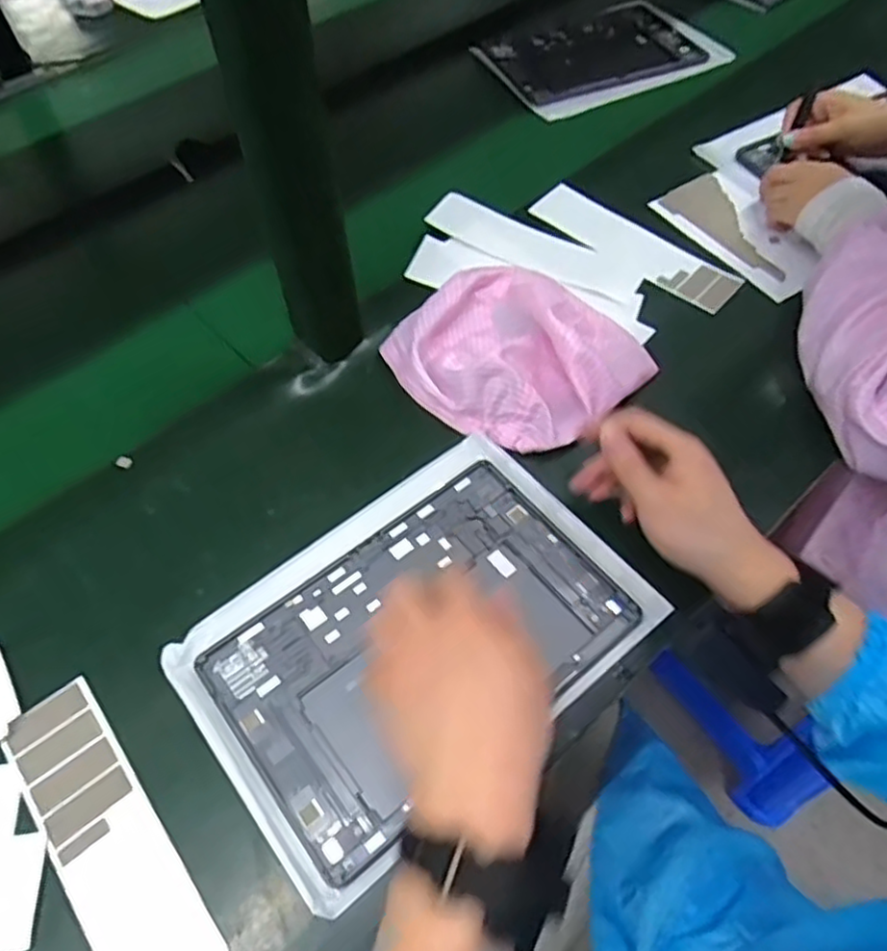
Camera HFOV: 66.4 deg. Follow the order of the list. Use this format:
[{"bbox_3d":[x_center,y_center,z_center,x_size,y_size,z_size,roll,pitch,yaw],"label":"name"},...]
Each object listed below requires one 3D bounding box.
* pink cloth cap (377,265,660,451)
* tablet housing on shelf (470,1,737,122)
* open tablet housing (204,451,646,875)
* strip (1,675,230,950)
[{"bbox_3d":[0.068,-0.109,0.581,0.186,0.046,0.184,-1,56,1],"label":"pink cloth cap"},{"bbox_3d":[0.205,-0.569,0.909,0.306,0.018,0.226,-26,59,-15],"label":"tablet housing on shelf"},{"bbox_3d":[-0.014,0.108,0.456,0.254,0.010,0.167,-35,61,-19],"label":"open tablet housing"},{"bbox_3d":[-0.191,0.219,0.392,0.057,0.006,0.214,-35,63,-20],"label":"strip"}]

